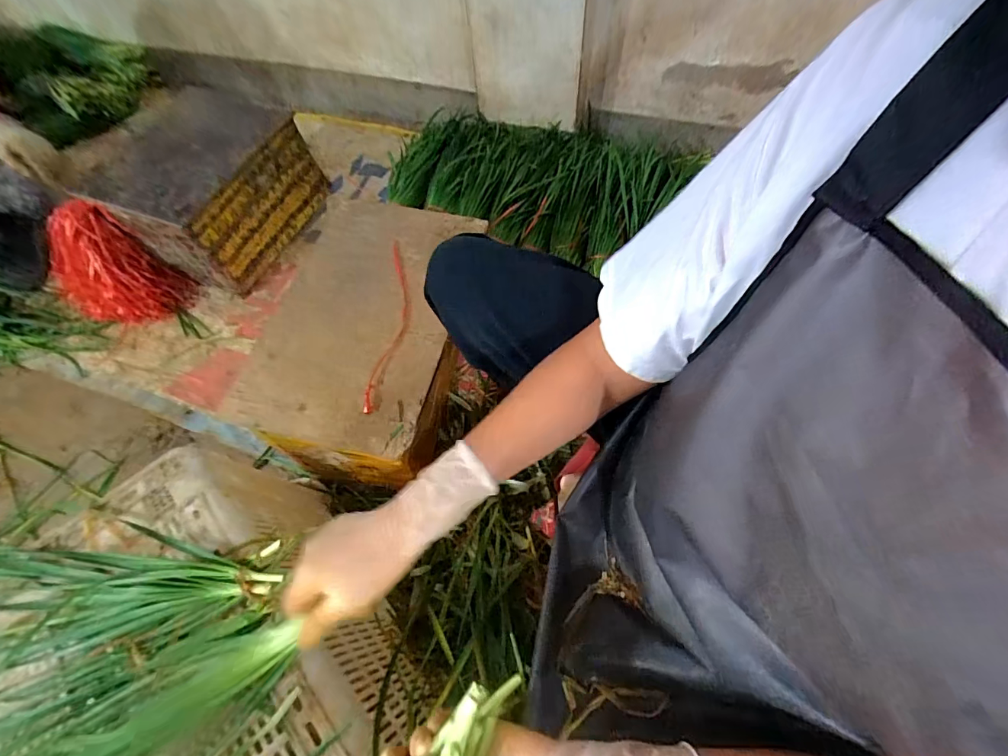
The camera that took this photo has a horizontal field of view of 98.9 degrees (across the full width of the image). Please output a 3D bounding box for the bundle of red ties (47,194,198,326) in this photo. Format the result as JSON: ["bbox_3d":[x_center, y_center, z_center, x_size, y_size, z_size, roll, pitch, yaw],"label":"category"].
[{"bbox_3d":[-0.936,-0.252,1.027,0.169,0.270,0.207,29,67,18],"label":"bundle of red ties"}]

